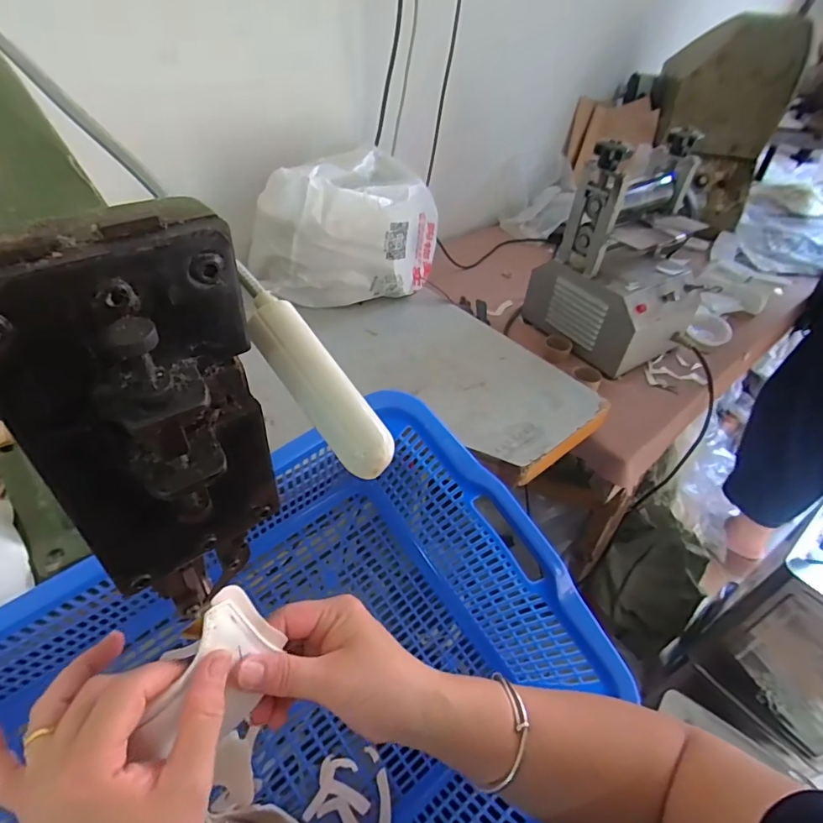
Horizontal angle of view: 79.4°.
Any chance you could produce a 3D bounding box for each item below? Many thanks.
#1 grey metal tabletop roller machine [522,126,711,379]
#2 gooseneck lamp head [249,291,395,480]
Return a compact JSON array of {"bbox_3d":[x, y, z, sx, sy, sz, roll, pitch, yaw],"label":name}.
[{"bbox_3d":[0.337,-0.244,0.763,0.199,0.277,0.206,-25,52,-28],"label":"grey metal tabletop roller machine"},{"bbox_3d":[-0.038,-0.013,0.202,0.018,0.017,0.088,-32,81,-33],"label":"gooseneck lamp head"}]

